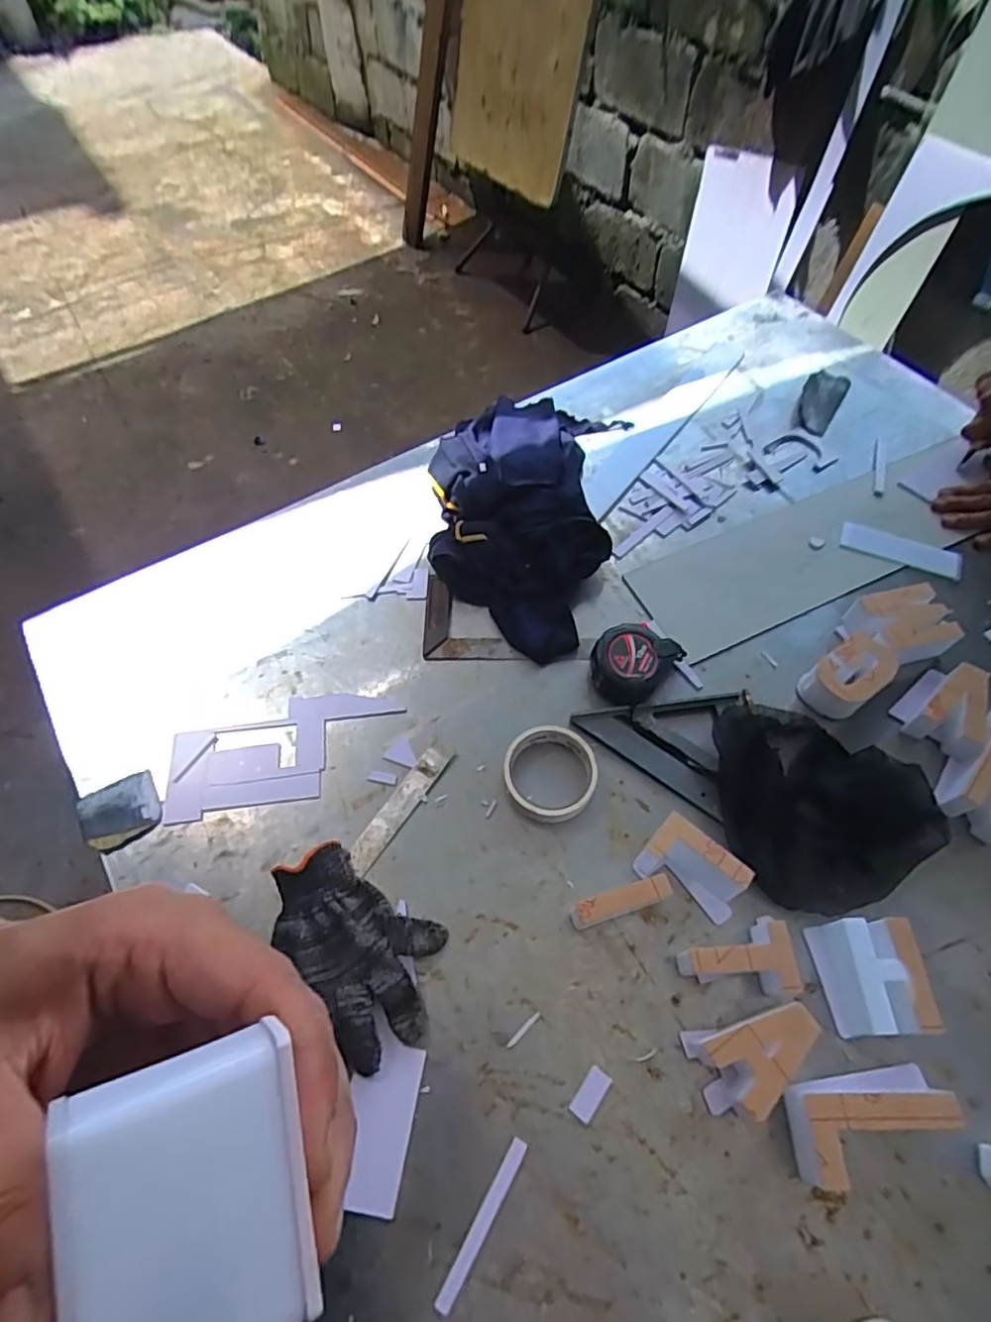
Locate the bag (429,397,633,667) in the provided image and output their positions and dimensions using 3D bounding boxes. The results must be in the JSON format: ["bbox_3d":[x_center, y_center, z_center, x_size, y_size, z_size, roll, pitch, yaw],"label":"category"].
[{"bbox_3d":[0.030,-0.202,0.758,0.223,0.069,0.409,5,60,3],"label":"bag"}]

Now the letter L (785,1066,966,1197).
[{"bbox_3d":[0.270,0.337,0.456,0.121,0.046,0.057,-8,60,-4],"label":"letter L"}]

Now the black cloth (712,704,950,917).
[{"bbox_3d":[0.313,0.129,0.578,0.194,0.049,0.183,0,60,1],"label":"black cloth"}]

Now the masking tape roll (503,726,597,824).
[{"bbox_3d":[0.053,0.108,0.601,0.086,0.027,0.088,0,60,0],"label":"masking tape roll"}]

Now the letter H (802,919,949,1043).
[{"bbox_3d":[0.304,0.255,0.504,0.066,0.046,0.082,-5,60,-3],"label":"letter H"}]

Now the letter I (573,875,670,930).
[{"bbox_3d":[0.107,0.206,0.535,0.081,0.047,0.018,-14,61,-7],"label":"letter I"}]

